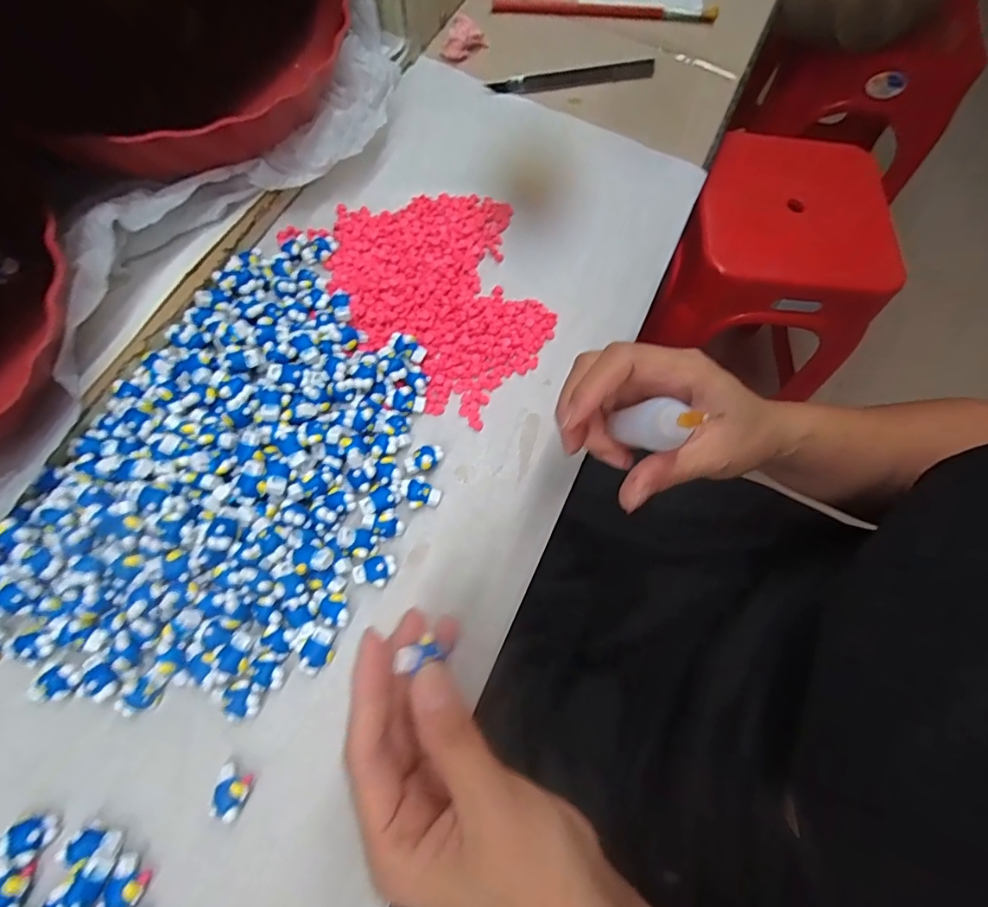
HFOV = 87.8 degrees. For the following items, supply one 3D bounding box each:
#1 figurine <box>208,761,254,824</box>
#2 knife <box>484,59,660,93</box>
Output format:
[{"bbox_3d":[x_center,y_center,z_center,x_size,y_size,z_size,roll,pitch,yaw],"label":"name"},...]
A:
[{"bbox_3d":[-0.116,0.150,0.229,0.015,0.017,0.019,19,70,5],"label":"figurine"},{"bbox_3d":[0.064,-0.299,0.408,0.137,0.011,0.015,-13,70,-7],"label":"knife"}]

